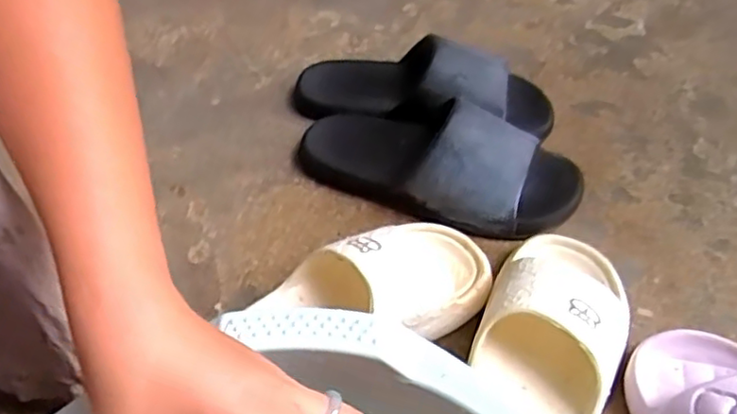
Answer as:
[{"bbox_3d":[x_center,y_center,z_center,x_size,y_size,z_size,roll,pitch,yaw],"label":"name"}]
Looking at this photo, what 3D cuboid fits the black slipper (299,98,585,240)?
[{"bbox_3d":[0.060,-0.046,0.602,0.265,0.074,0.108,12,52,12],"label":"black slipper"}]

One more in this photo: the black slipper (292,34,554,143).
[{"bbox_3d":[0.053,-0.127,0.670,0.271,0.078,0.109,9,52,10],"label":"black slipper"}]

